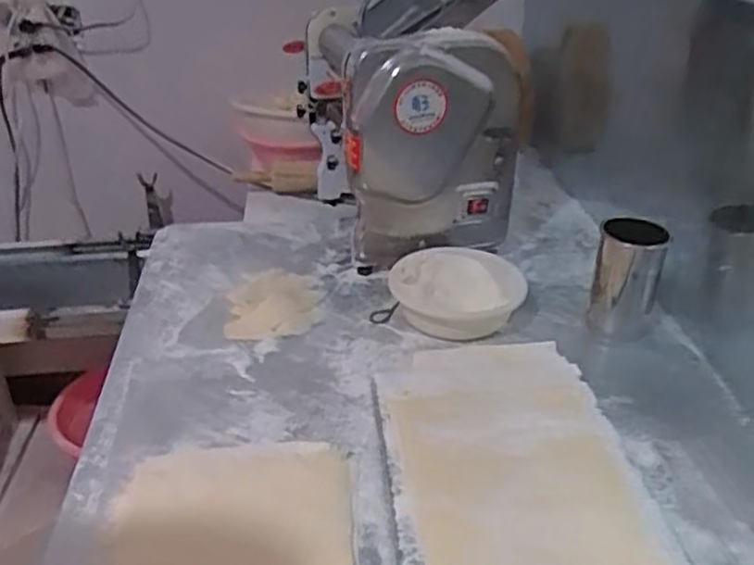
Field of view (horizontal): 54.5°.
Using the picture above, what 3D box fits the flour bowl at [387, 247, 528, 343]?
[{"bbox_3d":[0.119,0.010,1.067,0.182,0.062,0.187,0,31,0],"label":"flour bowl"}]

